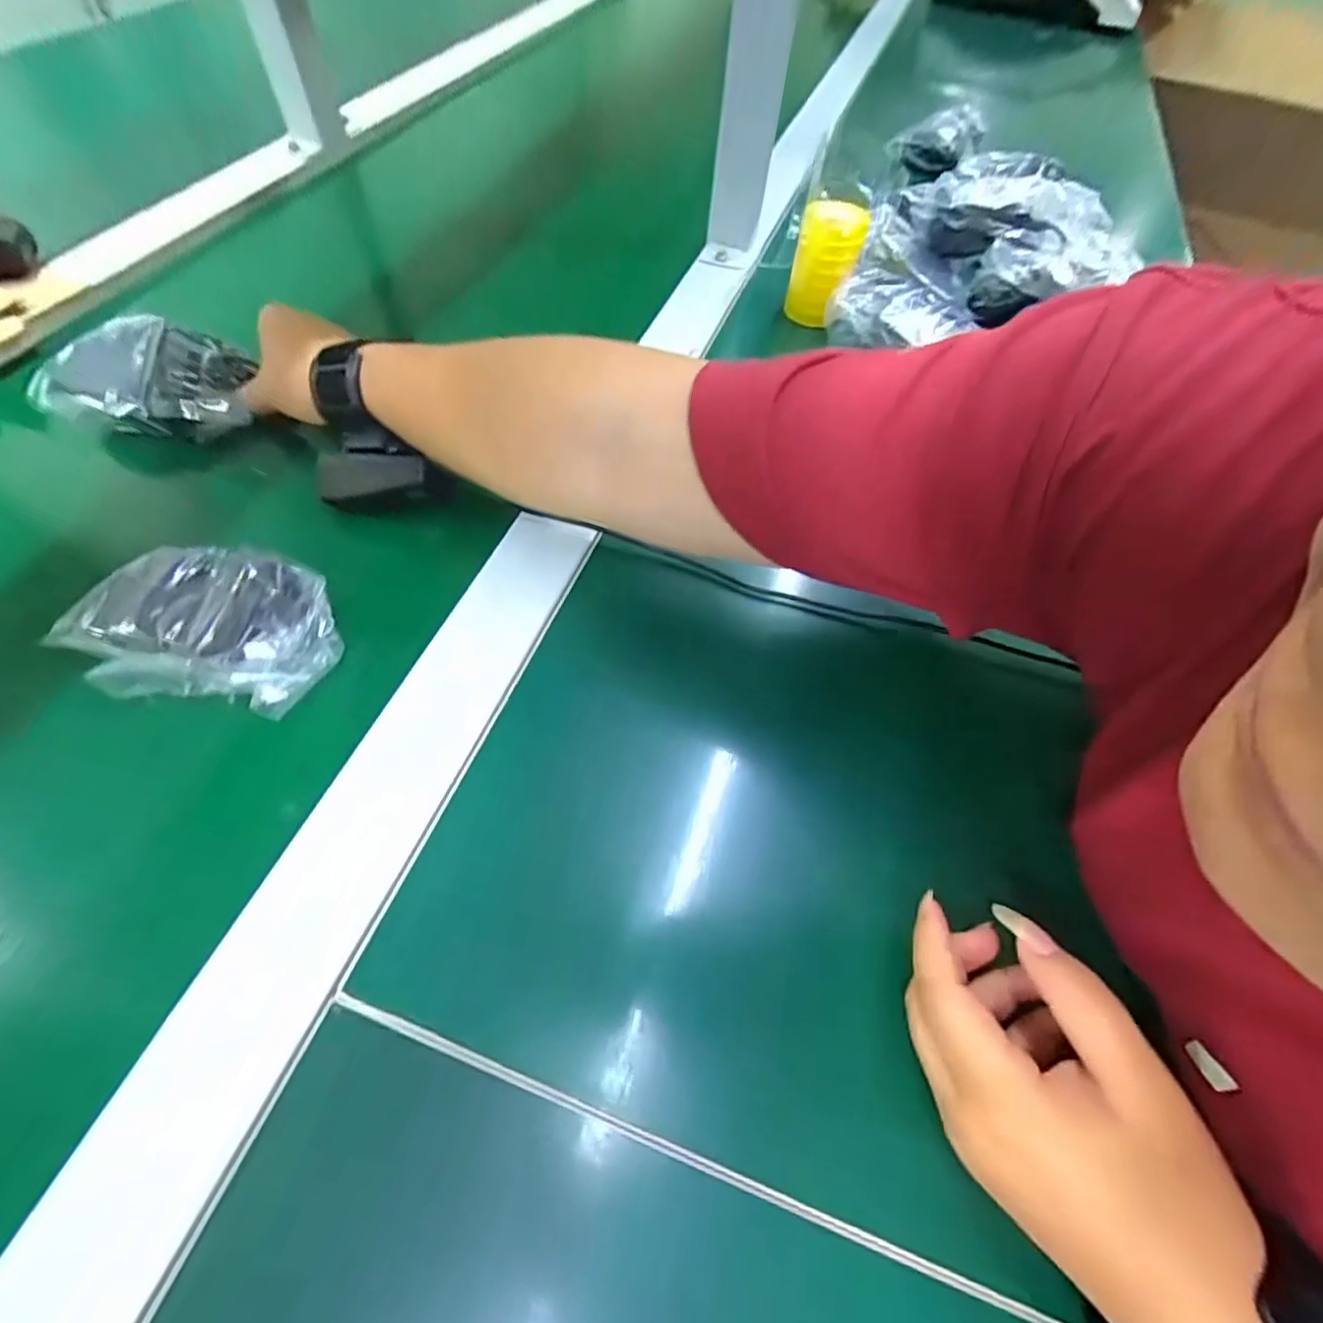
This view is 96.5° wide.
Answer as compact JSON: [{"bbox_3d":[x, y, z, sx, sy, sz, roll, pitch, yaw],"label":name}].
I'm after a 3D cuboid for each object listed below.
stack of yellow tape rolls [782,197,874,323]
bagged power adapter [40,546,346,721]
[{"bbox_3d":[0.127,-0.310,0.464,0.046,0.077,0.045,13,61,5],"label":"stack of yellow tape rolls"},{"bbox_3d":[-0.231,-0.020,0.292,0.119,0.043,0.075,11,61,4],"label":"bagged power adapter"}]

